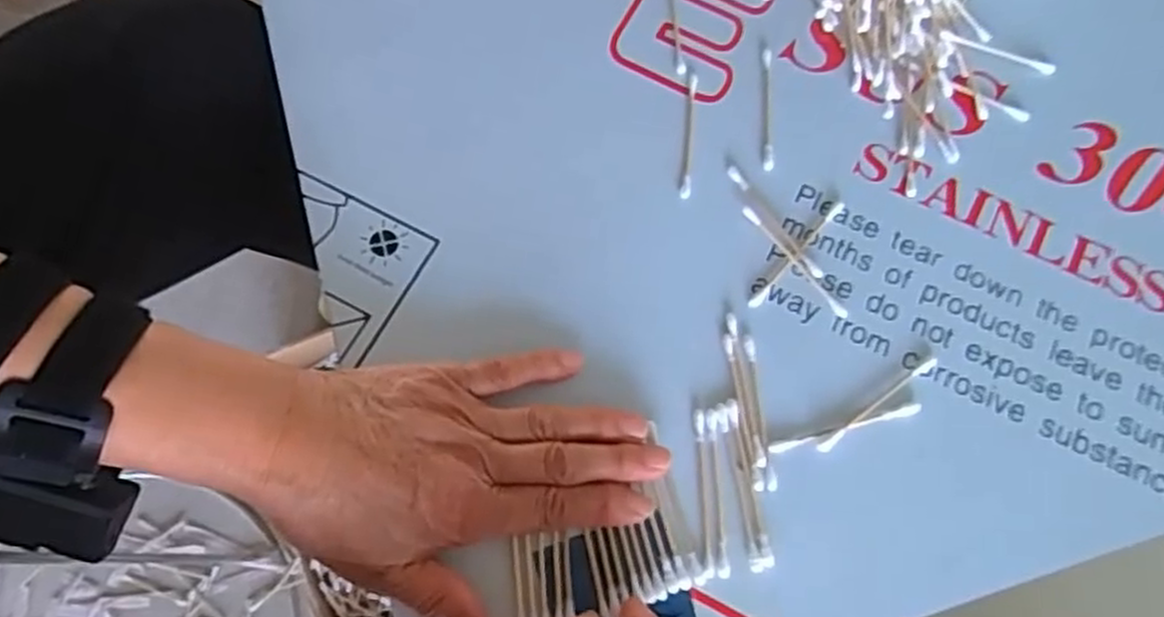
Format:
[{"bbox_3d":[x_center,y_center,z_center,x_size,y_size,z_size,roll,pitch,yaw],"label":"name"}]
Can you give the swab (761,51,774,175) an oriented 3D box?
[{"bbox_3d":[0.098,-0.106,0.406,0.006,0.004,0.073,4,72,0],"label":"swab"}]

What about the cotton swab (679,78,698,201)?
[{"bbox_3d":[0.057,-0.092,0.405,0.006,0.004,0.074,7,72,1],"label":"cotton swab"}]

